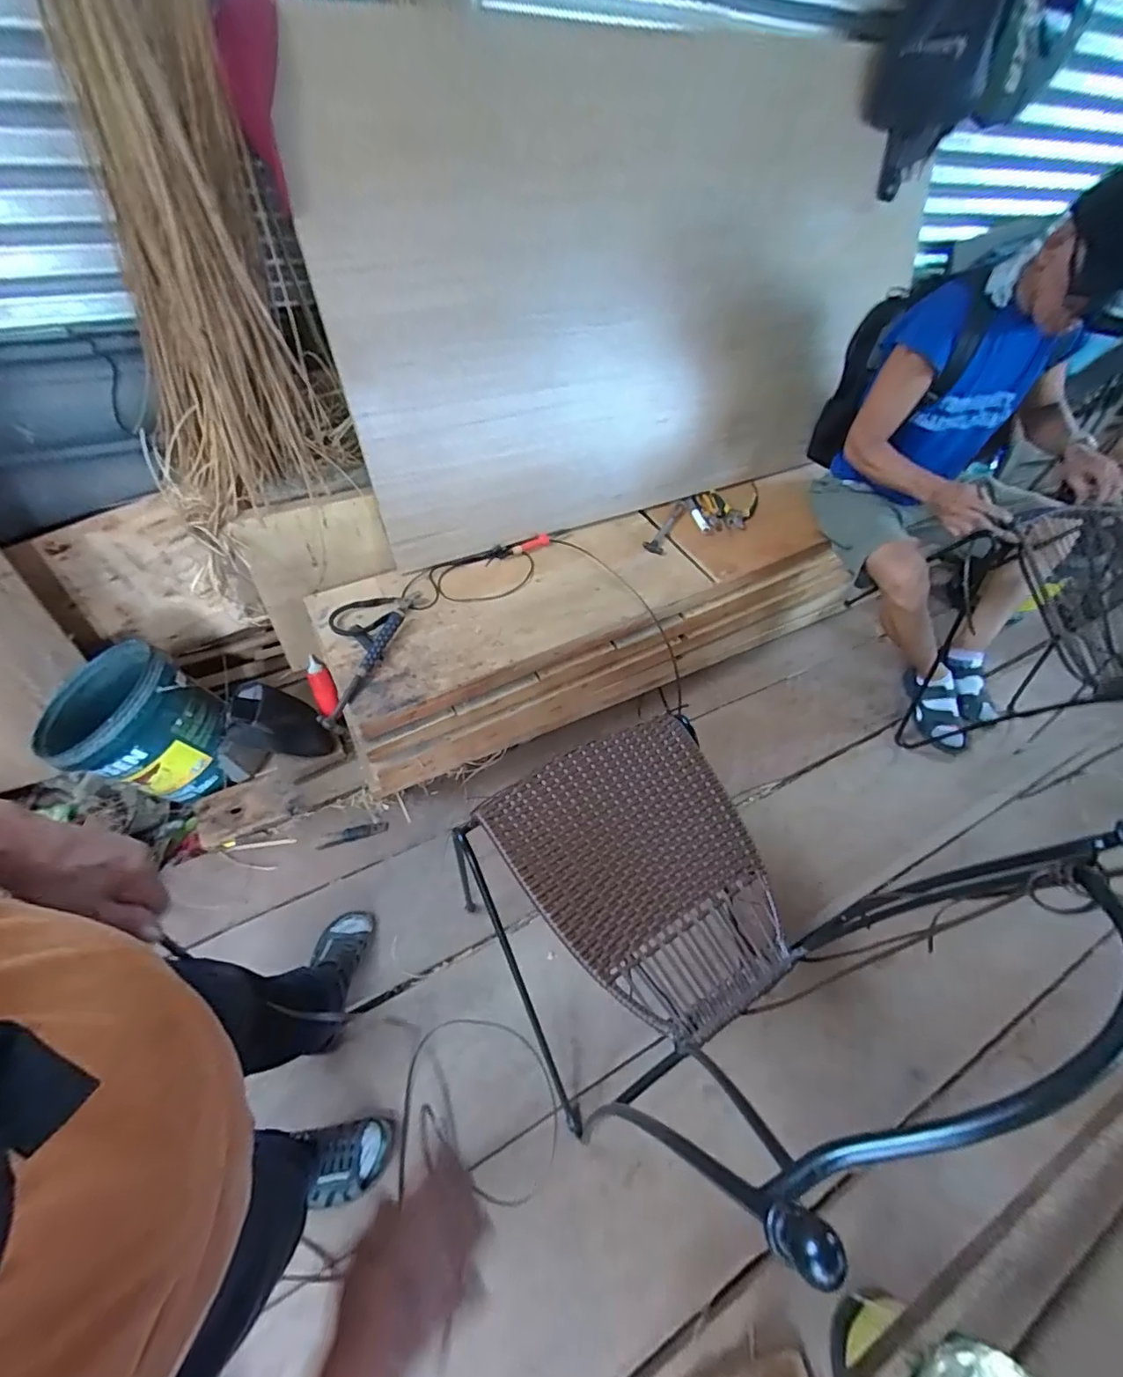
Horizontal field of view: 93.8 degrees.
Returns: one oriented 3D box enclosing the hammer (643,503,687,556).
[{"bbox_3d":[0.300,-0.459,1.491,0.059,0.024,0.248,24,55,11],"label":"hammer"}]

